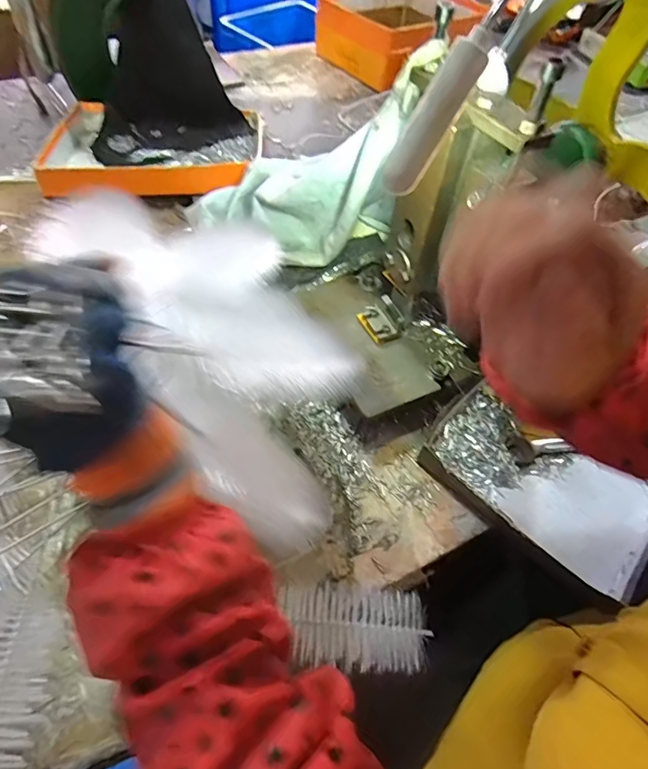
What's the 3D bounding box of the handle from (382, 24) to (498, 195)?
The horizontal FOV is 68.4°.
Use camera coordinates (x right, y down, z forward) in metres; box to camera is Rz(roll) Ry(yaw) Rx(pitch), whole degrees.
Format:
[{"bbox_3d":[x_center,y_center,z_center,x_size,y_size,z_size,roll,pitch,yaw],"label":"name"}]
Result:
[{"bbox_3d":[0.062,-0.151,0.268,0.018,0.087,0.026,43,25,22],"label":"handle"}]

